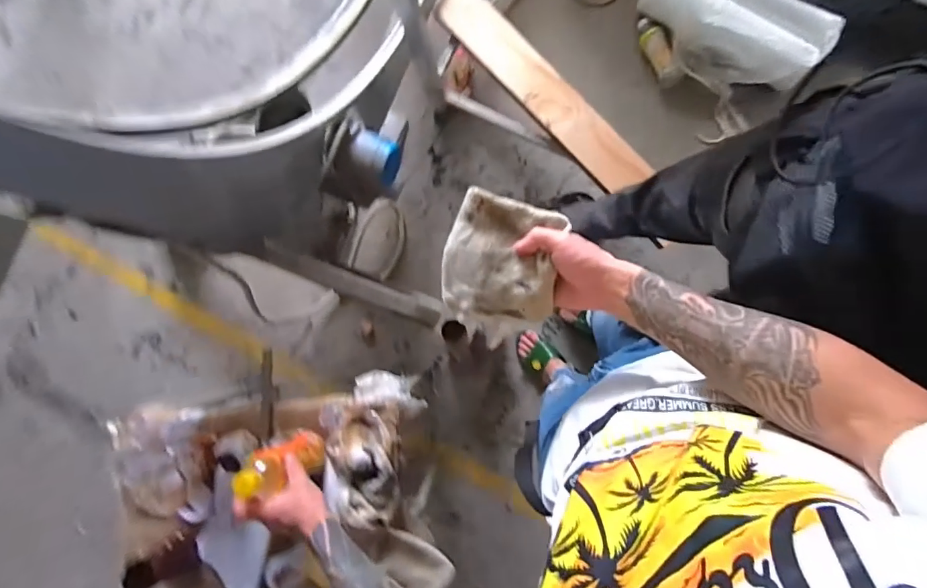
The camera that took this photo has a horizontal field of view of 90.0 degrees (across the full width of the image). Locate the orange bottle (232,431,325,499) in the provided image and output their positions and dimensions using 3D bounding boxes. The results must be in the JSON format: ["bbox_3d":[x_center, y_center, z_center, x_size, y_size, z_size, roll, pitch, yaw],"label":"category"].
[{"bbox_3d":[-0.256,0.241,0.674,0.048,0.167,0.058,2,89,17],"label":"orange bottle"}]

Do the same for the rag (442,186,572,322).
[{"bbox_3d":[0.042,-0.031,0.527,0.126,0.040,0.146,18,101,11],"label":"rag"}]

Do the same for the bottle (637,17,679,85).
[{"bbox_3d":[0.563,-0.698,1.342,0.057,0.061,0.192,-25,87,3],"label":"bottle"}]

